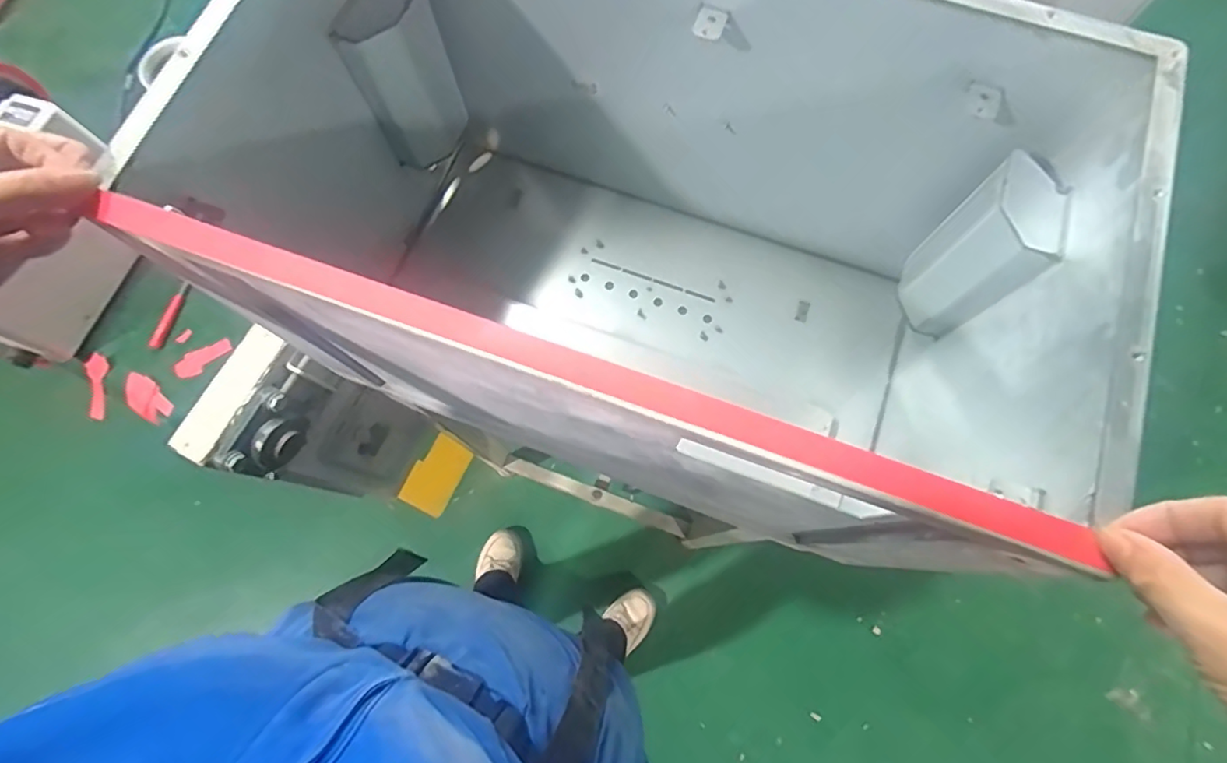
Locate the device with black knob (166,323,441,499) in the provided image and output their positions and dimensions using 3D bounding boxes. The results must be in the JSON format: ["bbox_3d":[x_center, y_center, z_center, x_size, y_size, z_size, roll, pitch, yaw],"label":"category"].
[{"bbox_3d":[-0.367,0.066,0.759,0.085,0.369,0.142,26,77,9],"label":"device with black knob"}]

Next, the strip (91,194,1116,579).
[{"bbox_3d":[-0.024,-0.008,0.276,0.483,0.010,0.021,19,77,5],"label":"strip"}]

